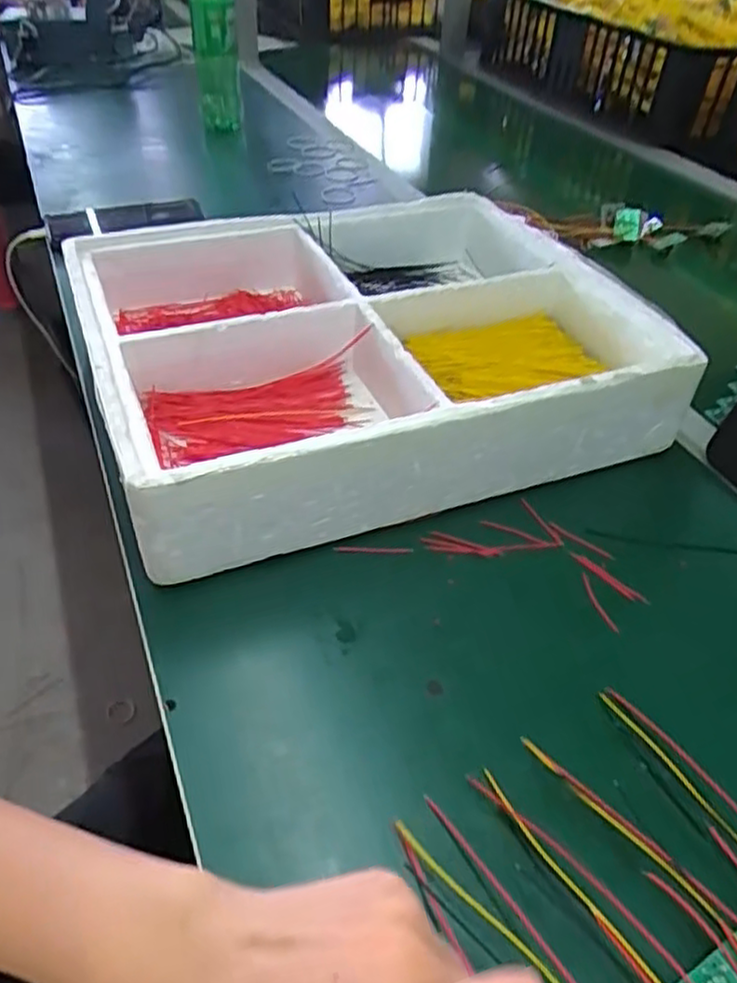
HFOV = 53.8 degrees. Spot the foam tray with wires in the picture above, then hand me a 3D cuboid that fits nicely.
[{"bbox_3d":[-0.008,-0.112,0.553,0.384,0.084,0.320,-13,45,-19],"label":"foam tray with wires"}]

